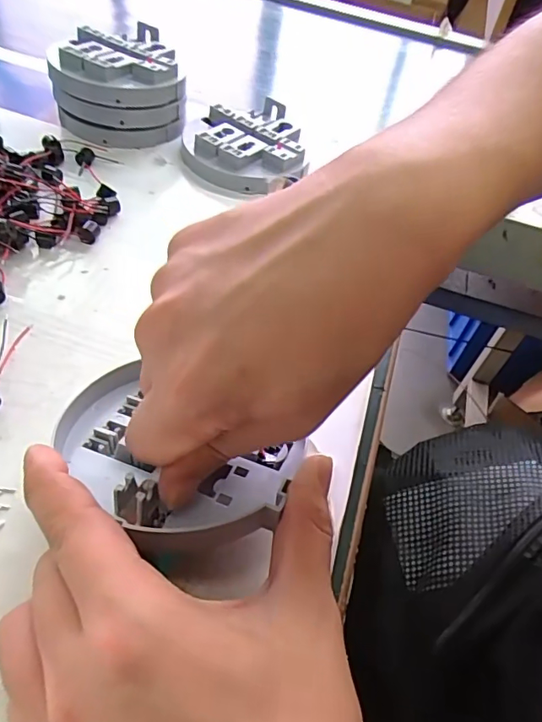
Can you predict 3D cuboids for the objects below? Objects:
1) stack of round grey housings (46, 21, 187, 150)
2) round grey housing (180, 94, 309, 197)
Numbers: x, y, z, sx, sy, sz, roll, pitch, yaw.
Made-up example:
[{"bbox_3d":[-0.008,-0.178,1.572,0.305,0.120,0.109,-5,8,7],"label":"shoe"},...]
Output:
[{"bbox_3d":[-0.122,-0.222,0.412,0.101,0.055,0.099,-14,54,-21],"label":"stack of round grey housings"},{"bbox_3d":[-0.021,-0.173,0.411,0.096,0.023,0.096,5,50,-6],"label":"round grey housing"}]

